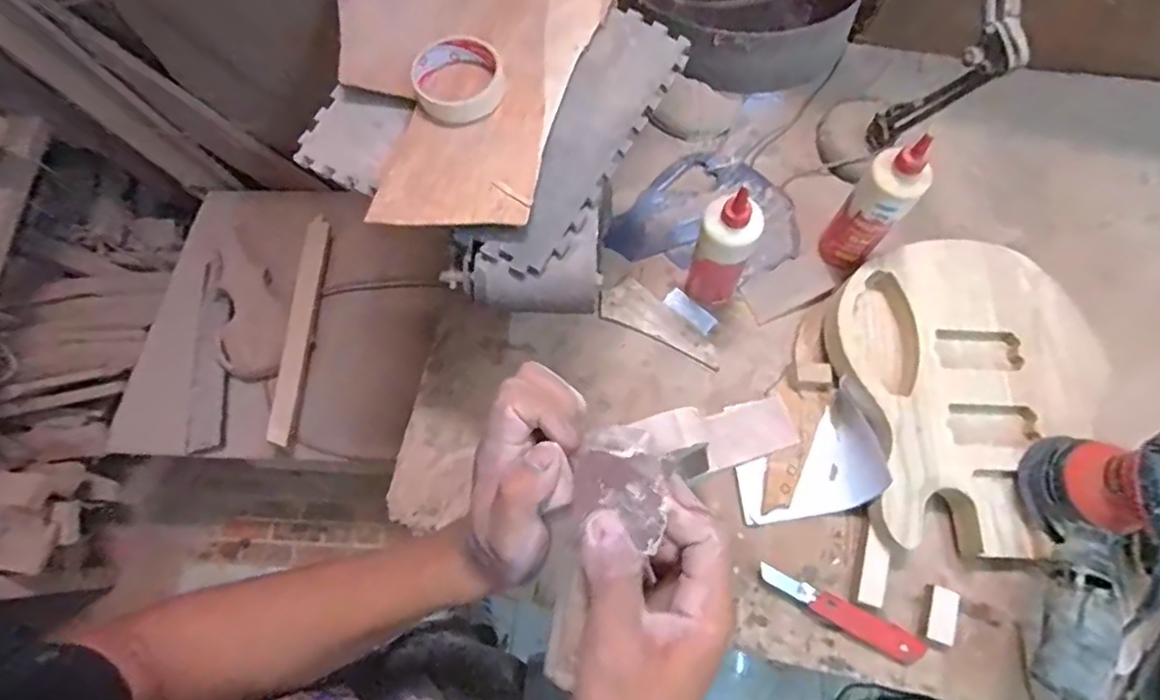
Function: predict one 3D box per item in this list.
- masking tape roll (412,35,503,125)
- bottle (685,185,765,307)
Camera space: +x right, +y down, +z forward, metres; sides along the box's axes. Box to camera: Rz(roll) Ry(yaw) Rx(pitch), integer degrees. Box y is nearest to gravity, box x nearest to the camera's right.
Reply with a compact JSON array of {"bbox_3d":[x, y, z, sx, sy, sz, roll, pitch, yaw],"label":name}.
[{"bbox_3d":[-0.117,-0.263,0.573,0.083,0.023,0.091,-1,73,2],"label":"masking tape roll"},{"bbox_3d":[0.170,-0.115,0.719,0.069,0.211,0.053,26,75,9],"label":"bottle"}]

